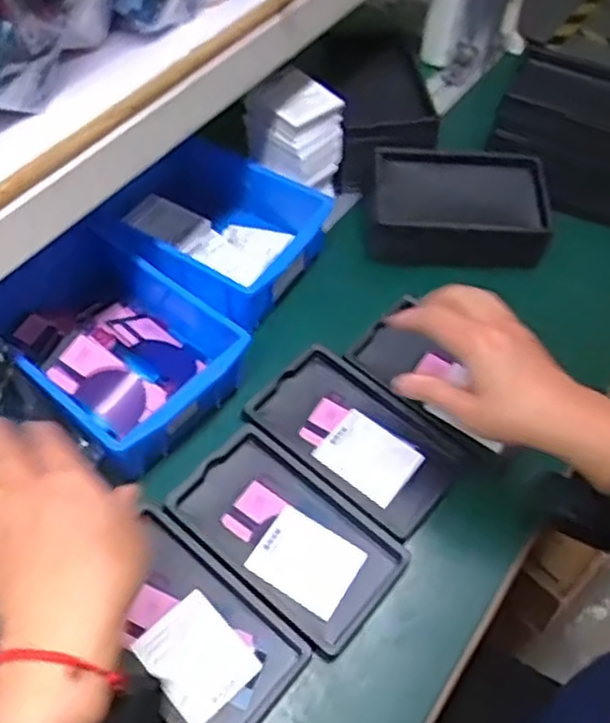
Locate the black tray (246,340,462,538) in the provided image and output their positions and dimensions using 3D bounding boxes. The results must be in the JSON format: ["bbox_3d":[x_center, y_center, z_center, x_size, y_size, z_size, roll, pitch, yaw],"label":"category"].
[{"bbox_3d":[0.040,0.057,0.569,0.159,0.016,0.095,34,60,20],"label":"black tray"}]

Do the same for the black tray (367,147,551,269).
[{"bbox_3d":[0.144,-0.149,0.693,0.163,0.062,0.099,6,54,2],"label":"black tray"}]

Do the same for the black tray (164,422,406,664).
[{"bbox_3d":[-0.014,0.122,0.521,0.161,0.013,0.095,35,61,21],"label":"black tray"}]

